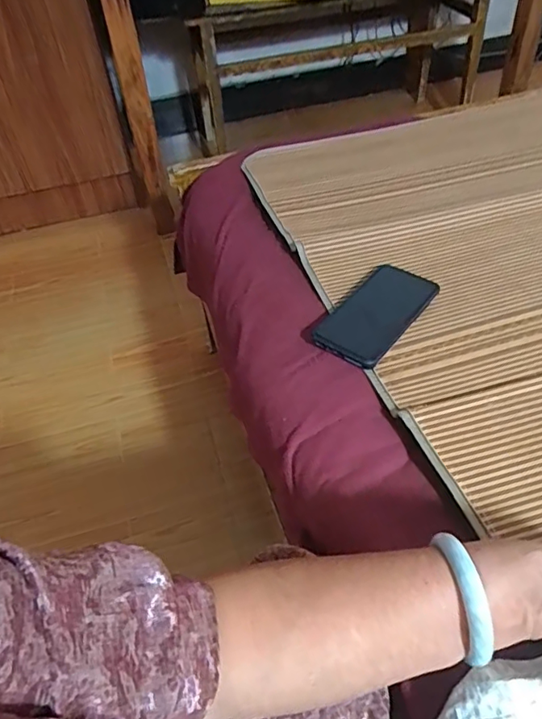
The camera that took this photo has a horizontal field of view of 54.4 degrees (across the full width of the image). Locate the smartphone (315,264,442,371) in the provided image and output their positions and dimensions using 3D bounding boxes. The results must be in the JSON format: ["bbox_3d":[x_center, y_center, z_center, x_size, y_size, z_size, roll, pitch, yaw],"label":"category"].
[{"bbox_3d":[0.118,-0.054,0.587,0.079,0.016,0.154,32,55,21],"label":"smartphone"}]

